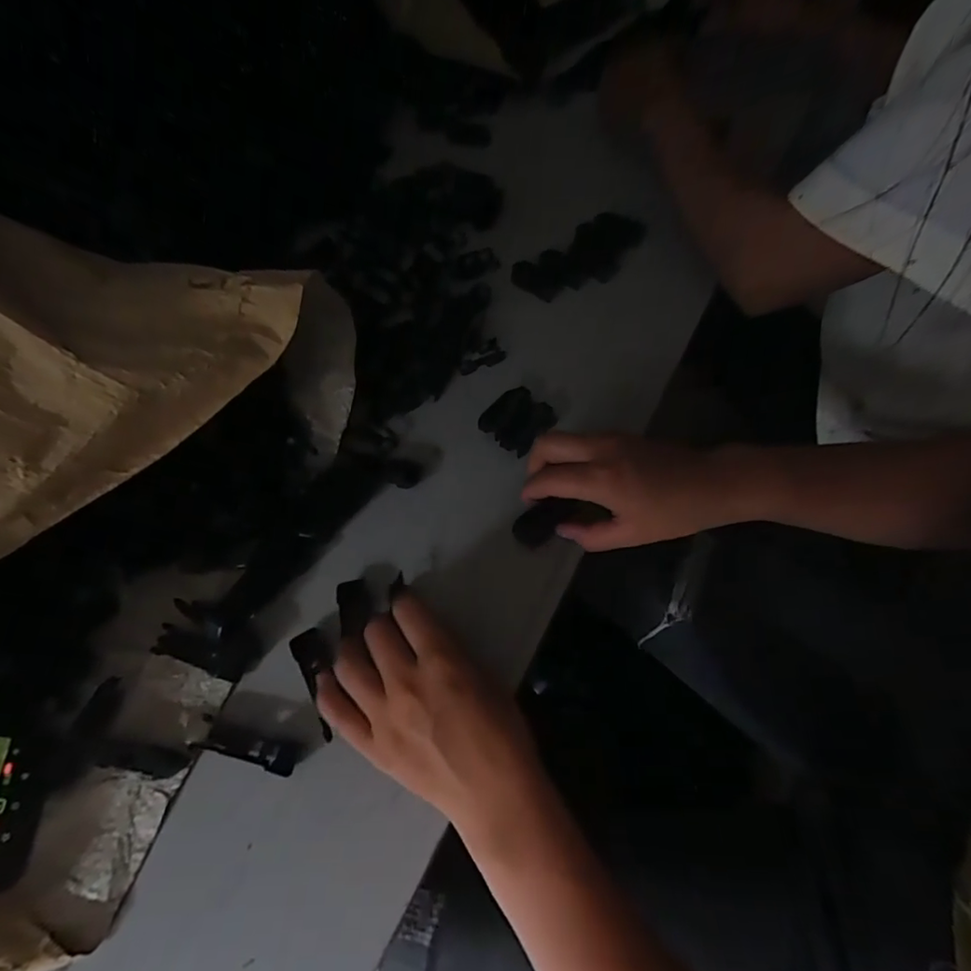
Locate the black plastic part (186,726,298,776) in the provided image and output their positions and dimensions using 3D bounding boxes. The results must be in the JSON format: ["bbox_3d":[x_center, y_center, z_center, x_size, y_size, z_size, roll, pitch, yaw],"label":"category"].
[{"bbox_3d":[-0.143,0.156,0.332,0.065,0.013,0.018,11,64,10],"label":"black plastic part"}]

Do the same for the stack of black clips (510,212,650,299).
[{"bbox_3d":[0.087,-0.208,0.502,0.121,0.018,0.052,-30,64,-12],"label":"stack of black clips"}]

